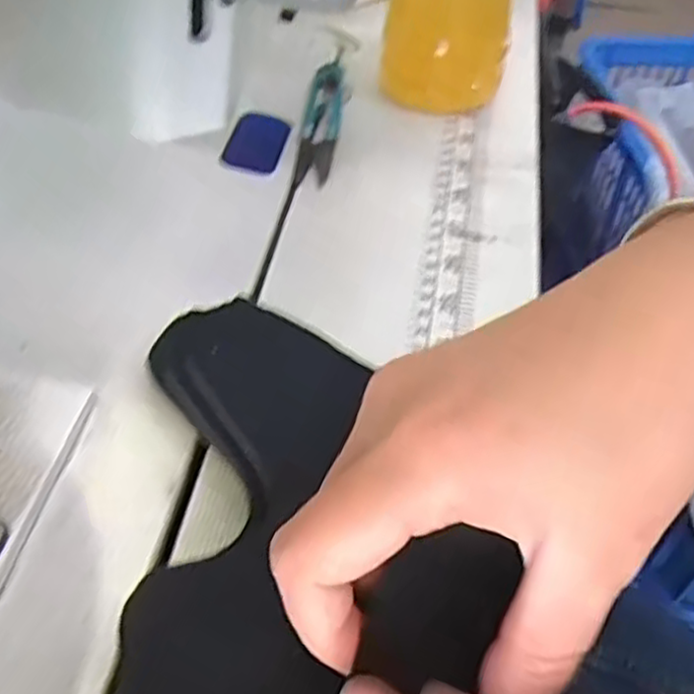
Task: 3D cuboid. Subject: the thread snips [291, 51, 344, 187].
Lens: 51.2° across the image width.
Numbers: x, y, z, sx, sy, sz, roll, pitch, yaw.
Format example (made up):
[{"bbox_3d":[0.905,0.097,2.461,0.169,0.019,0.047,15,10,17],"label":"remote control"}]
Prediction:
[{"bbox_3d":[-0.013,-0.128,0.392,0.019,0.009,0.113,3,48,2],"label":"thread snips"}]

